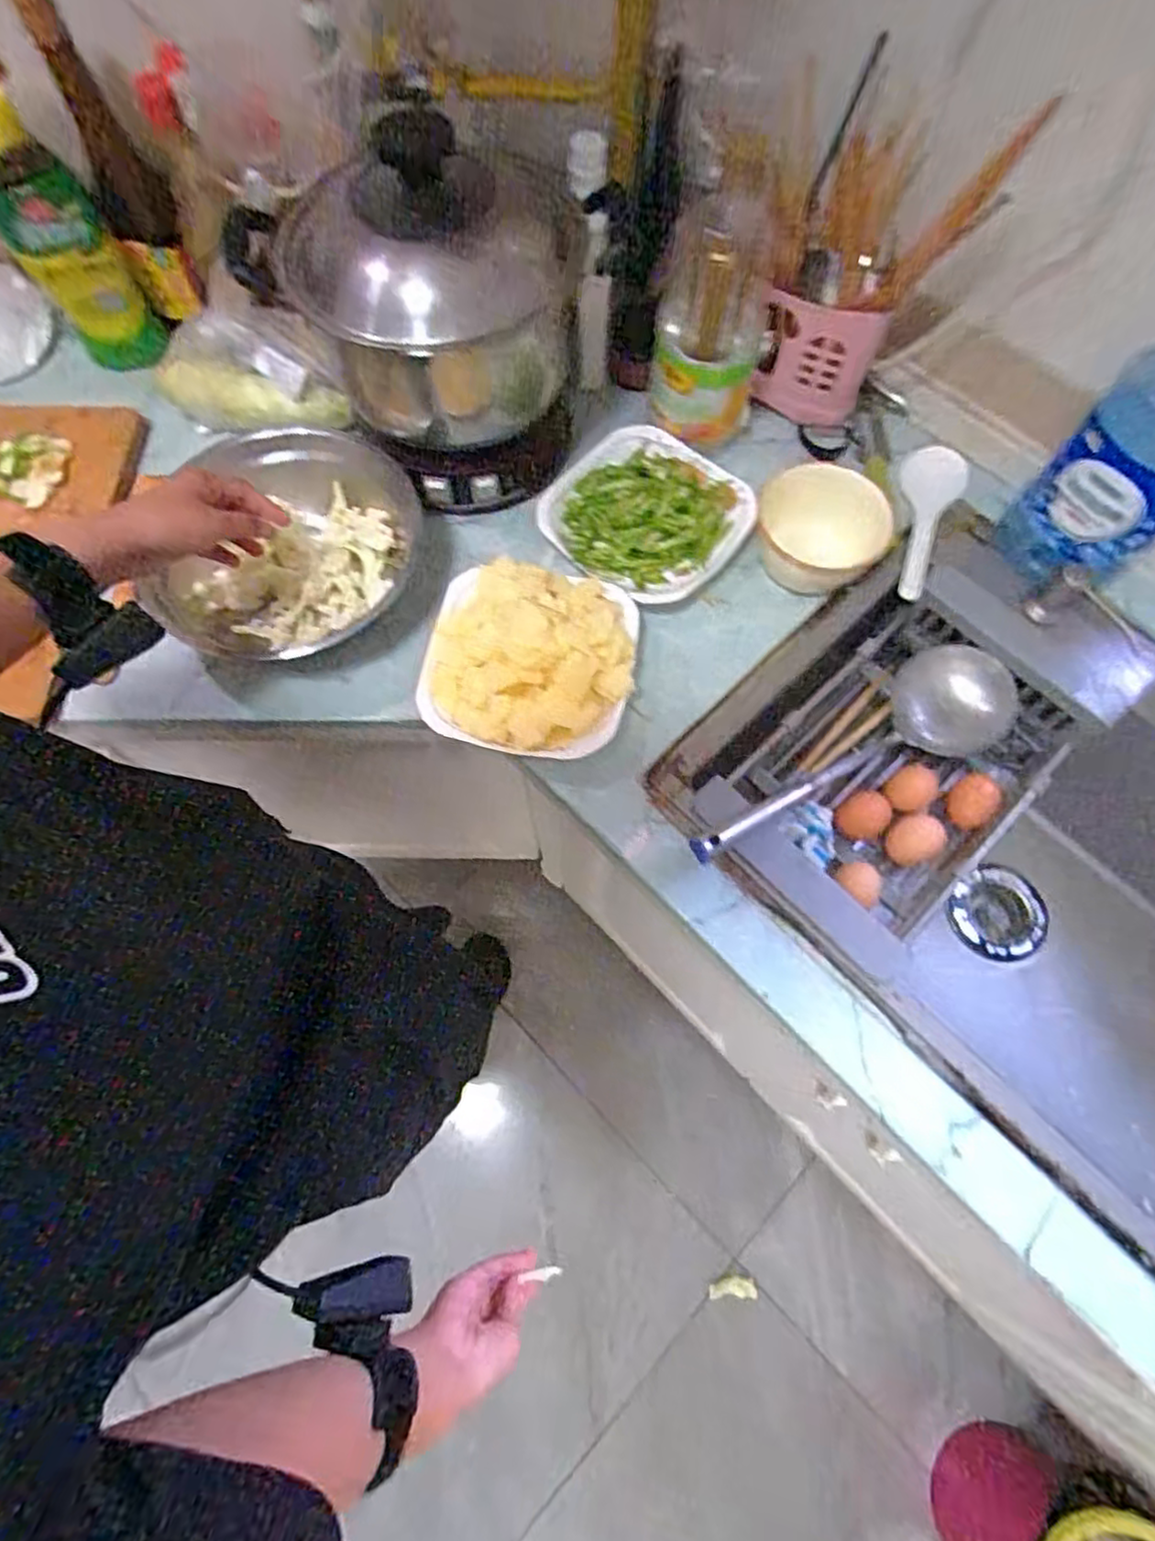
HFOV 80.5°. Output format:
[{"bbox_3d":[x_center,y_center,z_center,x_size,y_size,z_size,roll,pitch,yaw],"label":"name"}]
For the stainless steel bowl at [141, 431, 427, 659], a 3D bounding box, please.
[{"bbox_3d":[-0.274,-0.202,0.631,0.202,0.085,0.226,11,69,4],"label":"stainless steel bowl"}]

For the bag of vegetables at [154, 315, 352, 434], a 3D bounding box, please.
[{"bbox_3d":[-0.339,-0.395,0.689,0.212,0.083,0.079,24,71,9],"label":"bag of vegetables"}]

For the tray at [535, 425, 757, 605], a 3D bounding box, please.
[{"bbox_3d":[0.066,-0.257,0.686,0.179,0.049,0.174,41,74,14],"label":"tray"}]

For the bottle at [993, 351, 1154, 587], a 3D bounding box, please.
[{"bbox_3d":[0.476,-0.266,0.572,0.118,0.245,0.101,39,74,14],"label":"bottle"}]

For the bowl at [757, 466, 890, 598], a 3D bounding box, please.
[{"bbox_3d":[0.224,-0.223,0.643,0.119,0.073,0.096,25,71,9],"label":"bowl"}]

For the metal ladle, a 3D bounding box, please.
[{"bbox_3d":[0.254,-0.009,0.629,0.382,0.073,0.108,-26,71,-24],"label":"metal ladle"}]

